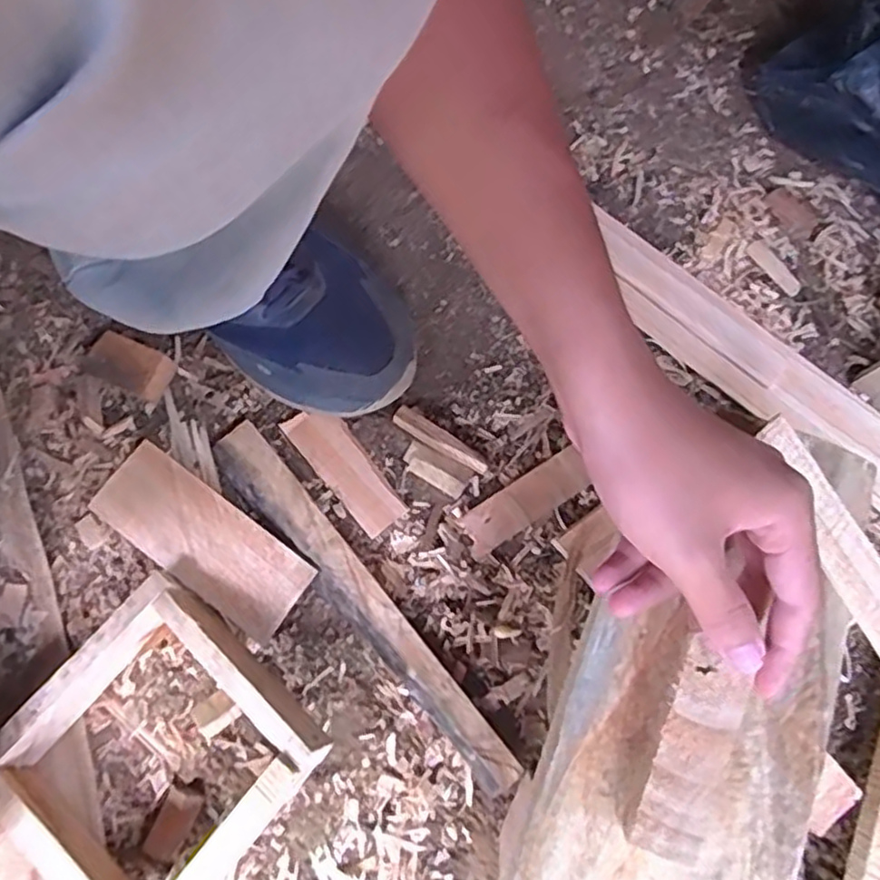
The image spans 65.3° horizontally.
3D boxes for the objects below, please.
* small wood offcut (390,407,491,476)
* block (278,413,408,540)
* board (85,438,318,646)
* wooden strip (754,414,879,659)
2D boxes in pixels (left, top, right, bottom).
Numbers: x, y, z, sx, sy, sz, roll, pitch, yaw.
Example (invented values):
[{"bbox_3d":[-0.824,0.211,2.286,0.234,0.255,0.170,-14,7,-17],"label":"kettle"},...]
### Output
[{"bbox_3d":[0.000,0.002,0.473,0.073,0.014,0.013,35,78,10],"label":"small wood offcut"},{"bbox_3d":[-0.066,0.018,0.471,0.034,0.004,0.101,-39,78,-9],"label":"block"},{"bbox_3d":[-0.158,0.066,0.457,0.151,0.009,0.058,35,78,10],"label":"board"},{"bbox_3d":[0.200,0.057,0.337,0.037,0.004,0.138,-37,95,-24],"label":"wooden strip"}]

